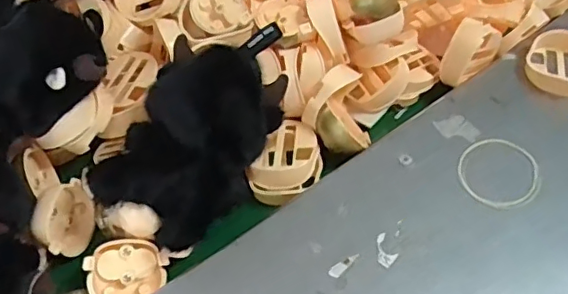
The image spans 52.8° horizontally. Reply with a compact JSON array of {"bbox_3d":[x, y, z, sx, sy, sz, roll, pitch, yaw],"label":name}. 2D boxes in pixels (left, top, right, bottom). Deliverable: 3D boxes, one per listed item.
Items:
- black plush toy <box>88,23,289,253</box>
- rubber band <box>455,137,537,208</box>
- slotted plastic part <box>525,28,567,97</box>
[{"bbox_3d":[-0.056,-0.010,0.381,0.075,0.079,0.137,27,59,18],"label":"black plush toy"},{"bbox_3d":[0.152,0.017,0.406,0.054,0.004,0.056,-2,56,4],"label":"rubber band"},{"bbox_3d":[0.224,-0.068,0.457,0.056,0.021,0.058,31,60,20],"label":"slotted plastic part"}]

